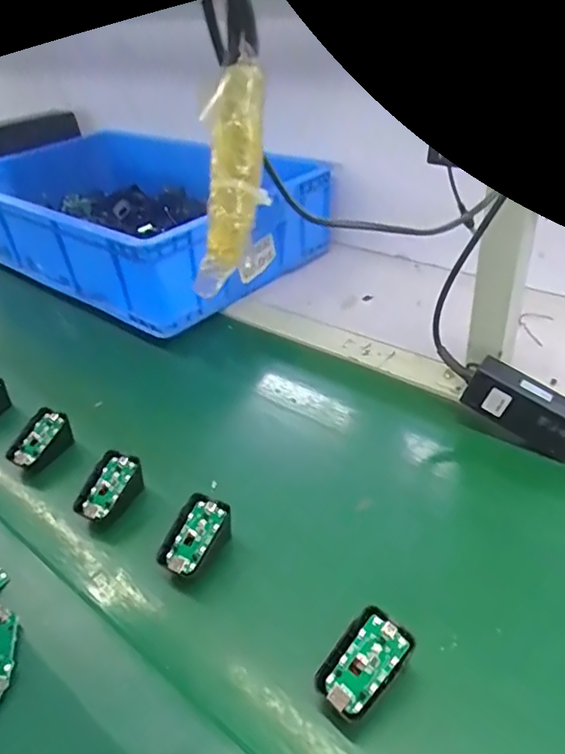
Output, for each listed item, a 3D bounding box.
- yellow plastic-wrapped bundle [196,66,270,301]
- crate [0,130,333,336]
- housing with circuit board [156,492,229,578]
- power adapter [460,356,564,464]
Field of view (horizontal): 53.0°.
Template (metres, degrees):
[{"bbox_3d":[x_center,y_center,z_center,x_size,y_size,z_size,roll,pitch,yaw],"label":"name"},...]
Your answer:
[{"bbox_3d":[-0.017,-0.064,0.189,0.016,0.072,0.018,13,12,24],"label":"yellow plastic-wrapped bundle"},{"bbox_3d":[-0.274,-0.287,1.016,0.608,0.151,0.407,27,48,36],"label":"crate"},{"bbox_3d":[-0.077,0.142,0.495,0.040,0.041,0.065,19,44,29],"label":"housing with circuit board"},{"bbox_3d":[0.238,0.032,0.553,0.115,0.052,0.030,34,50,16],"label":"power adapter"}]

